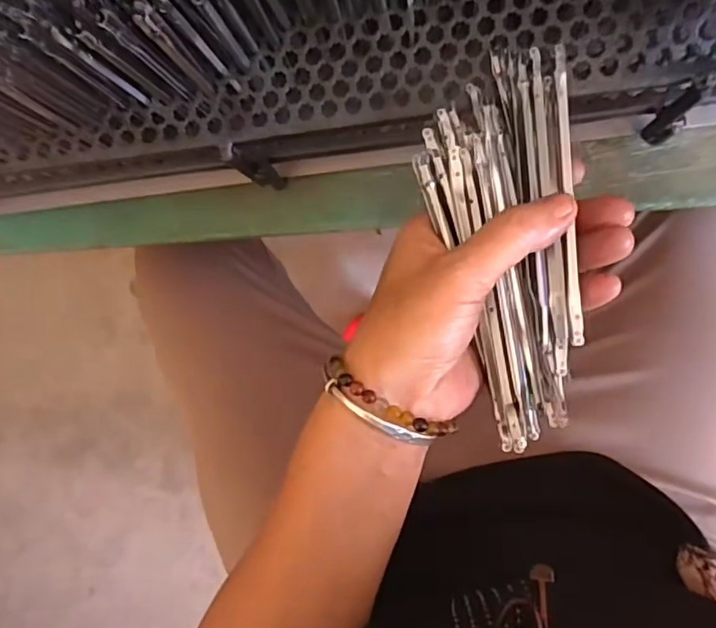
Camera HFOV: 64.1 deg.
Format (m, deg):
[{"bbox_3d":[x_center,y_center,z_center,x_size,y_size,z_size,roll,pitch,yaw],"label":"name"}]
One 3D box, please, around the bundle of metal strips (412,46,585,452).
[{"bbox_3d":[0.064,-0.030,0.248,0.063,0.019,0.168,-5,85,9],"label":"bundle of metal strips"}]

